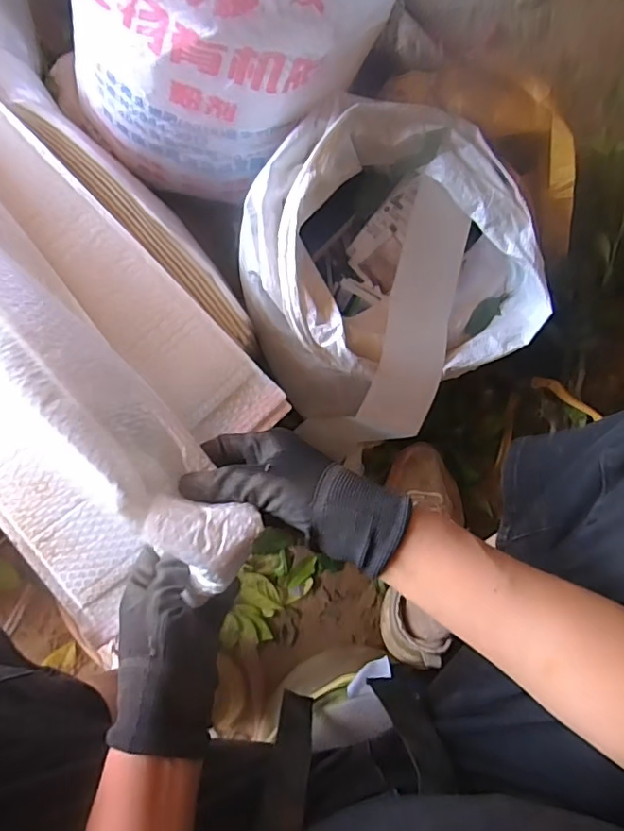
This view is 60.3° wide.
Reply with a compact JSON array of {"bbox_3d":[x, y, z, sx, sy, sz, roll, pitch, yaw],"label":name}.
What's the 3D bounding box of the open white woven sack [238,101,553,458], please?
[{"bbox_3d":[0.077,-0.156,0.604,0.288,0.219,0.308,-36,88,-10],"label":"open white woven sack"}]

